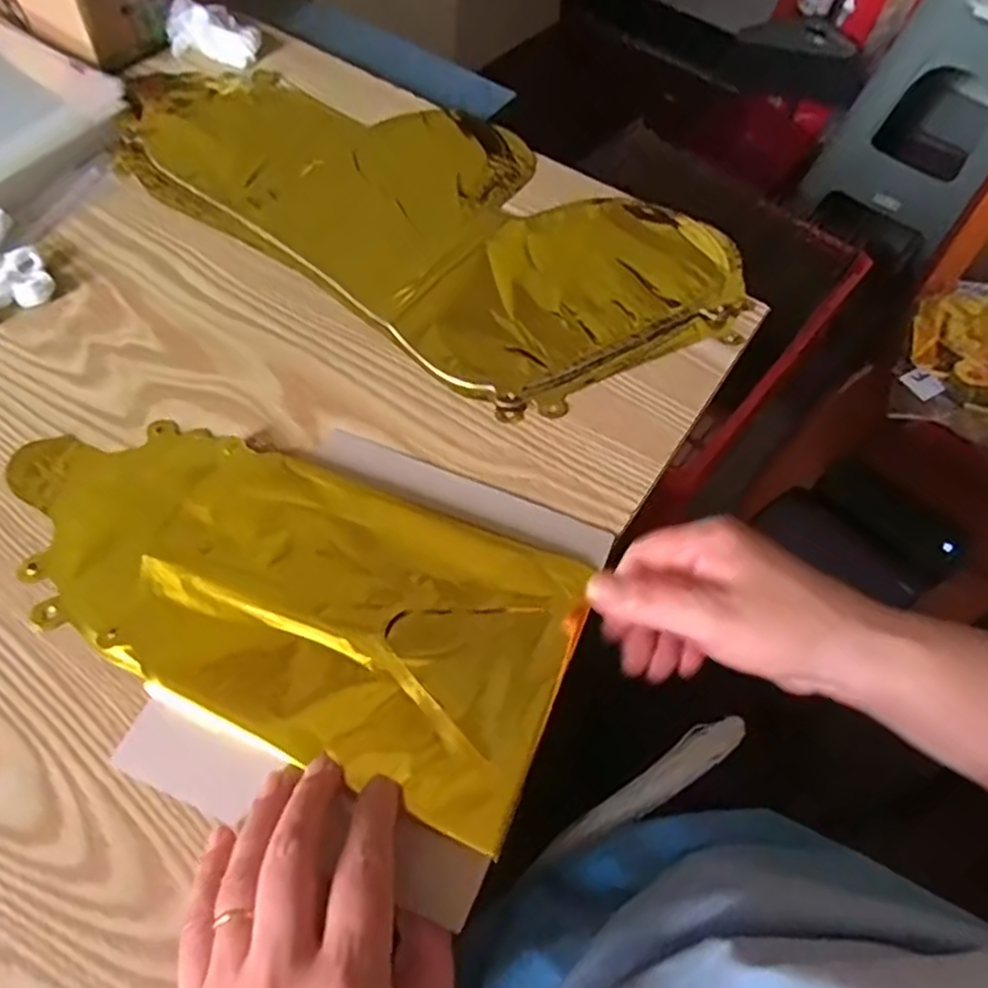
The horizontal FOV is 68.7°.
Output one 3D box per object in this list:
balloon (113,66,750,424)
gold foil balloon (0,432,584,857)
[{"bbox_3d":[-0.053,-0.202,0.492,0.427,0.014,0.210,34,61,17],"label":"balloon"},{"bbox_3d":[-0.103,0.039,0.346,0.284,0.009,0.133,22,59,12],"label":"gold foil balloon"}]

